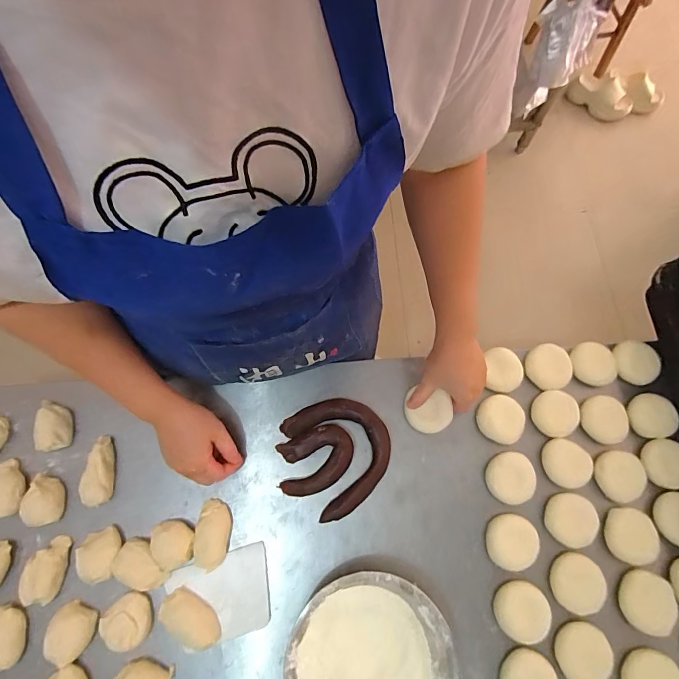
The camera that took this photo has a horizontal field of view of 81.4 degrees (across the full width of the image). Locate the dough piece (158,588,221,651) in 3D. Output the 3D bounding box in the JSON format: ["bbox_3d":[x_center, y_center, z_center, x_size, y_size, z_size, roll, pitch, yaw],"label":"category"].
[{"bbox_3d":[-0.182,0.344,0.486,0.078,0.034,0.038,34,76,12],"label":"dough piece"}]

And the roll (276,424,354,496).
[{"bbox_3d":[-0.032,0.166,0.546,0.103,0.022,0.081,-15,72,-3],"label":"roll"}]

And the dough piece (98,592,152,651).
[{"bbox_3d":[-0.261,0.341,0.480,0.057,0.023,0.051,13,72,6],"label":"dough piece"}]

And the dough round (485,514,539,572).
[{"bbox_3d":[0.221,0.261,0.510,0.056,0.028,0.064,28,75,11],"label":"dough round"}]

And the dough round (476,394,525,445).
[{"bbox_3d":[0.230,0.113,0.562,0.063,0.018,0.067,-1,72,2],"label":"dough round"}]

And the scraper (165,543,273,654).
[{"bbox_3d":[-0.152,0.329,0.505,0.125,0.007,0.094,-17,72,-4],"label":"scraper"}]

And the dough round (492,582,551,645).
[{"bbox_3d":[0.226,0.336,0.488,0.062,0.025,0.061,-1,72,2],"label":"dough round"}]

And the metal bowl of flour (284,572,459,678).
[{"bbox_3d":[0.036,0.380,0.466,0.186,0.054,0.185,-1,72,2],"label":"metal bowl of flour"}]

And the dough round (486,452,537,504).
[{"bbox_3d":[0.233,0.187,0.535,0.061,0.025,0.064,-1,72,2],"label":"dough round"}]

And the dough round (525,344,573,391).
[{"bbox_3d":[0.310,0.041,0.587,0.058,0.015,0.067,-13,72,-3],"label":"dough round"}]

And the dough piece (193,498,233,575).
[{"bbox_3d":[-0.167,0.256,0.519,0.043,0.024,0.082,0,72,2],"label":"dough piece"}]

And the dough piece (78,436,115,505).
[{"bbox_3d":[-0.327,0.179,0.541,0.030,0.031,0.088,-2,72,1],"label":"dough piece"}]

